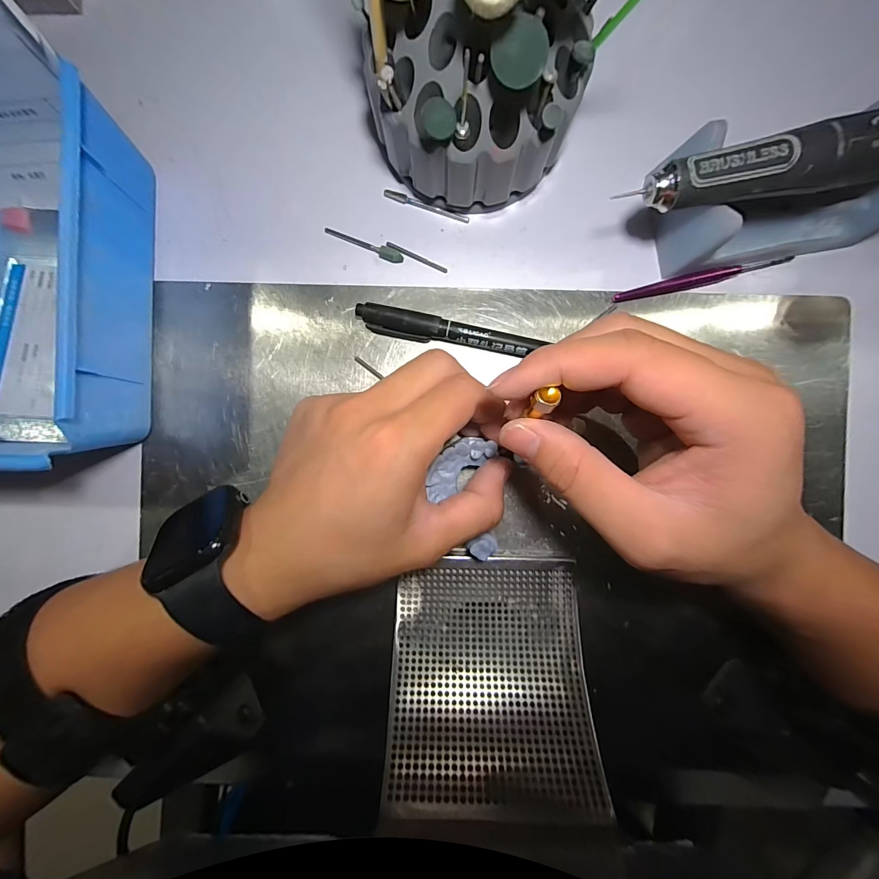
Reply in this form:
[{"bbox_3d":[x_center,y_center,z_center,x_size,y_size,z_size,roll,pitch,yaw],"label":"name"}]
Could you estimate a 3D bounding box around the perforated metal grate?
[{"bbox_3d":[0.026,0.118,0.194,0.095,0.014,0.107,1,64,1],"label":"perforated metal grate"}]

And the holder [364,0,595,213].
[{"bbox_3d":[0.018,-0.162,0.167,0.093,0.101,0.081,21,89,0],"label":"holder"}]

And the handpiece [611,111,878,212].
[{"bbox_3d":[0.185,-0.127,0.168,0.191,0.021,0.021,-11,90,1],"label":"handpiece"}]

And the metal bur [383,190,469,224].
[{"bbox_3d":[-0.007,-0.131,0.215,0.049,0.004,0.004,18,89,0],"label":"metal bur"}]

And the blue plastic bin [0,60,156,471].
[{"bbox_3d":[-0.222,-0.069,0.187,0.146,0.066,0.159,1,90,0],"label":"blue plastic bin"}]

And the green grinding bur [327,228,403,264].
[{"bbox_3d":[-0.042,-0.109,0.215,0.046,0.005,0.006,22,89,0],"label":"green grinding bur"}]

